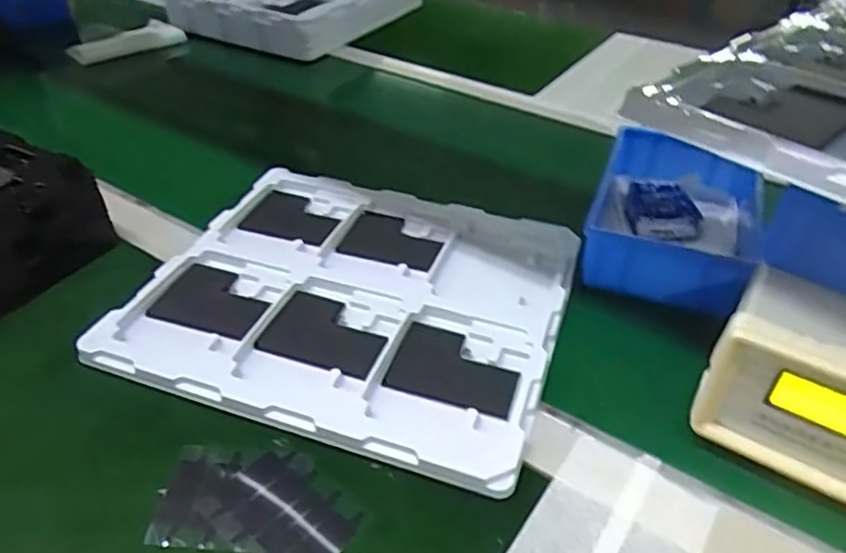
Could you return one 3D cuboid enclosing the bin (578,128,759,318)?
[{"bbox_3d":[0.223,-0.055,0.558,0.128,0.062,0.192,15,40,18],"label":"bin"}]

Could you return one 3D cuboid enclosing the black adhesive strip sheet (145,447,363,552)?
[{"bbox_3d":[-0.099,0.138,0.374,0.115,0.004,0.076,16,42,13],"label":"black adhesive strip sheet"}]

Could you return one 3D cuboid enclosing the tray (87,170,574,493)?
[{"bbox_3d":[-0.051,0.012,0.512,0.317,0.018,0.282,12,39,15],"label":"tray"}]

